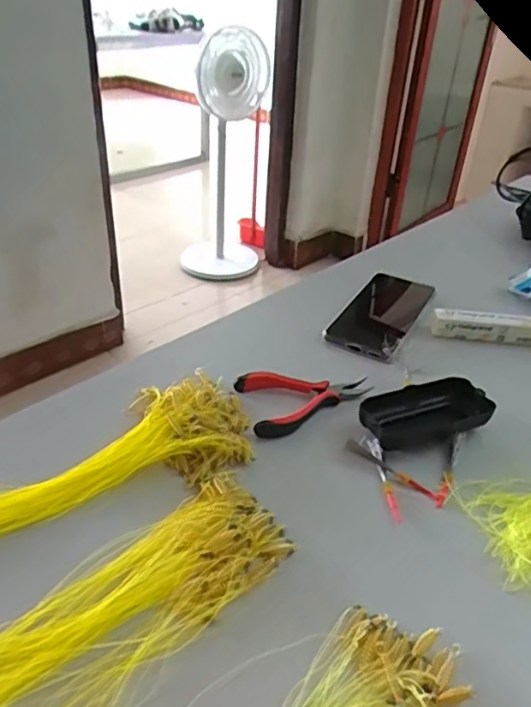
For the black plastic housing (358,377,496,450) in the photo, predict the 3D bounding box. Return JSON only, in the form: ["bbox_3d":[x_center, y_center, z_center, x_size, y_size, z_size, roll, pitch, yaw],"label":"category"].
[{"bbox_3d":[0.132,0.051,0.472,0.111,0.021,0.058,-13,37,-22],"label":"black plastic housing"}]

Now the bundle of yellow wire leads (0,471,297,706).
[{"bbox_3d":[-0.080,0.148,0.317,0.221,0.011,0.087,-27,44,-37],"label":"bundle of yellow wire leads"}]

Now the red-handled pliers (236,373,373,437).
[{"bbox_3d":[0.037,0.035,0.493,0.115,0.016,0.063,-10,36,-19],"label":"red-handled pliers"}]

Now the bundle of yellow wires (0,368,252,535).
[{"bbox_3d":[-0.130,0.076,0.412,0.259,0.027,0.100,-18,39,-28],"label":"bundle of yellow wires"}]

